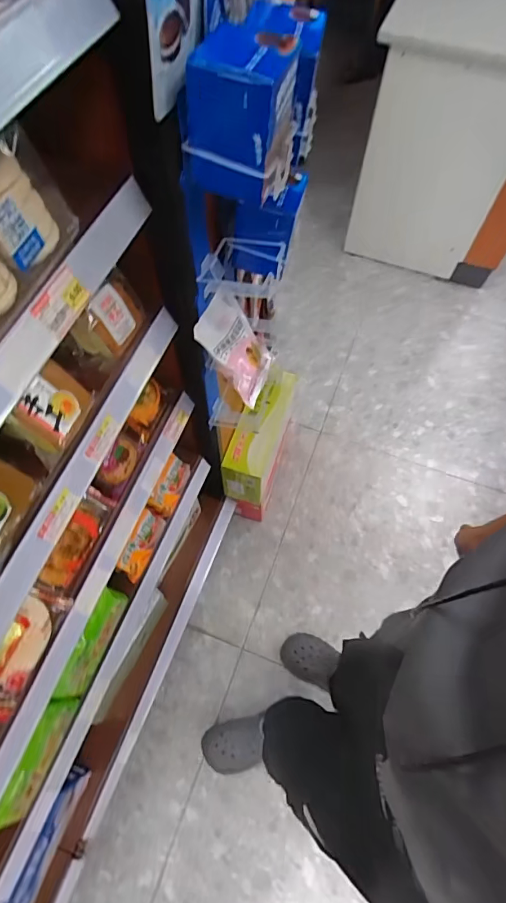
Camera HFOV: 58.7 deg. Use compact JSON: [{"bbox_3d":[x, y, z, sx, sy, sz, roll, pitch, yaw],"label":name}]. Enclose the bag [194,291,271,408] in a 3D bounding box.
[{"bbox_3d":[-0.027,-0.169,0.714,0.032,0.174,0.114,5,59,39],"label":"bag"}]

